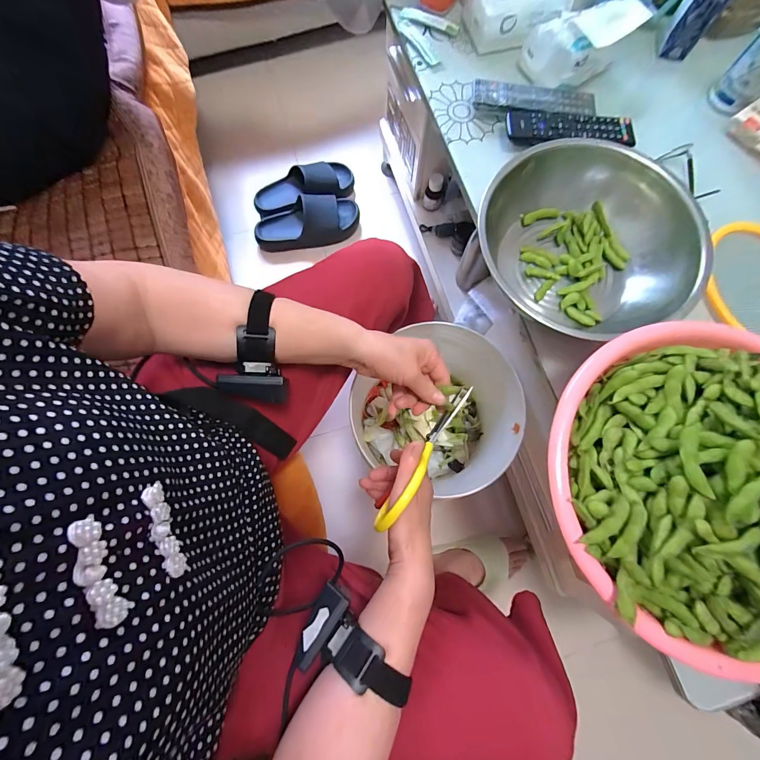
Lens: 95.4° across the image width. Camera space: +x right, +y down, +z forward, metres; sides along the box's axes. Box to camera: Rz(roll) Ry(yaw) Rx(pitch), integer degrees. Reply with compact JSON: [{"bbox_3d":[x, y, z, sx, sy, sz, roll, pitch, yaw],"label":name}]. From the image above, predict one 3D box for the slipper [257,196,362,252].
[{"bbox_3d":[-0.198,-0.425,0.950,0.285,0.076,0.110,-13,77,-4],"label":"slipper"}]

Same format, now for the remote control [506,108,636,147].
[{"bbox_3d":[0.295,-0.383,0.527,0.202,0.020,0.047,4,77,0],"label":"remote control"}]

